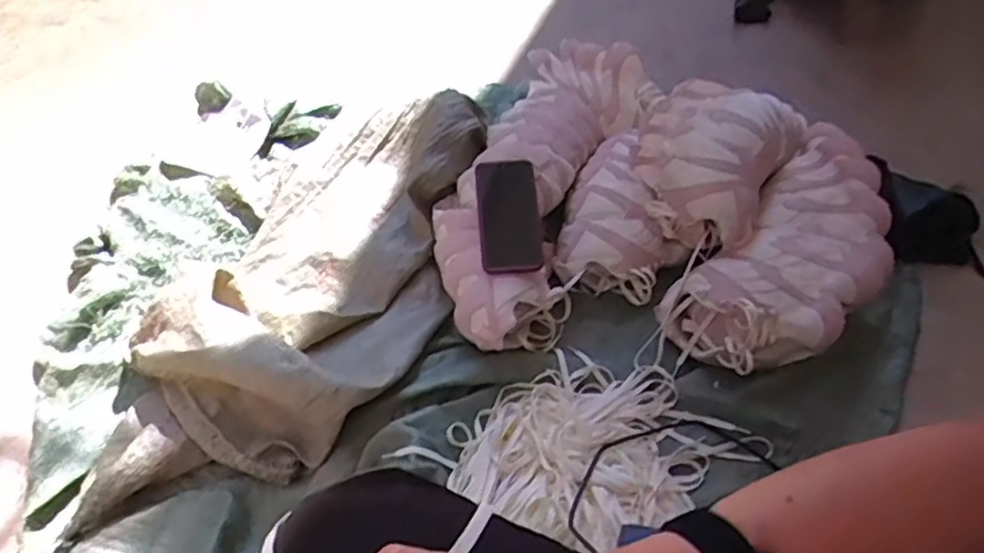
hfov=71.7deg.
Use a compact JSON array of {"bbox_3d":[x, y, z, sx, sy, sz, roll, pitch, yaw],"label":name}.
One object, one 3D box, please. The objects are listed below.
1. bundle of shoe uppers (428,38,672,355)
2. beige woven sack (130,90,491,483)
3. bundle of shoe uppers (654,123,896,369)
[{"bbox_3d":[0.074,-0.153,1.051,0.230,0.135,0.571,21,54,15],"label":"bundle of shoe uppers"},{"bbox_3d":[-0.218,-0.031,0.963,0.331,0.116,0.611,20,53,14],"label":"beige woven sack"},{"bbox_3d":[0.440,-0.025,0.977,0.209,0.155,0.399,39,58,23],"label":"bundle of shoe uppers"}]

